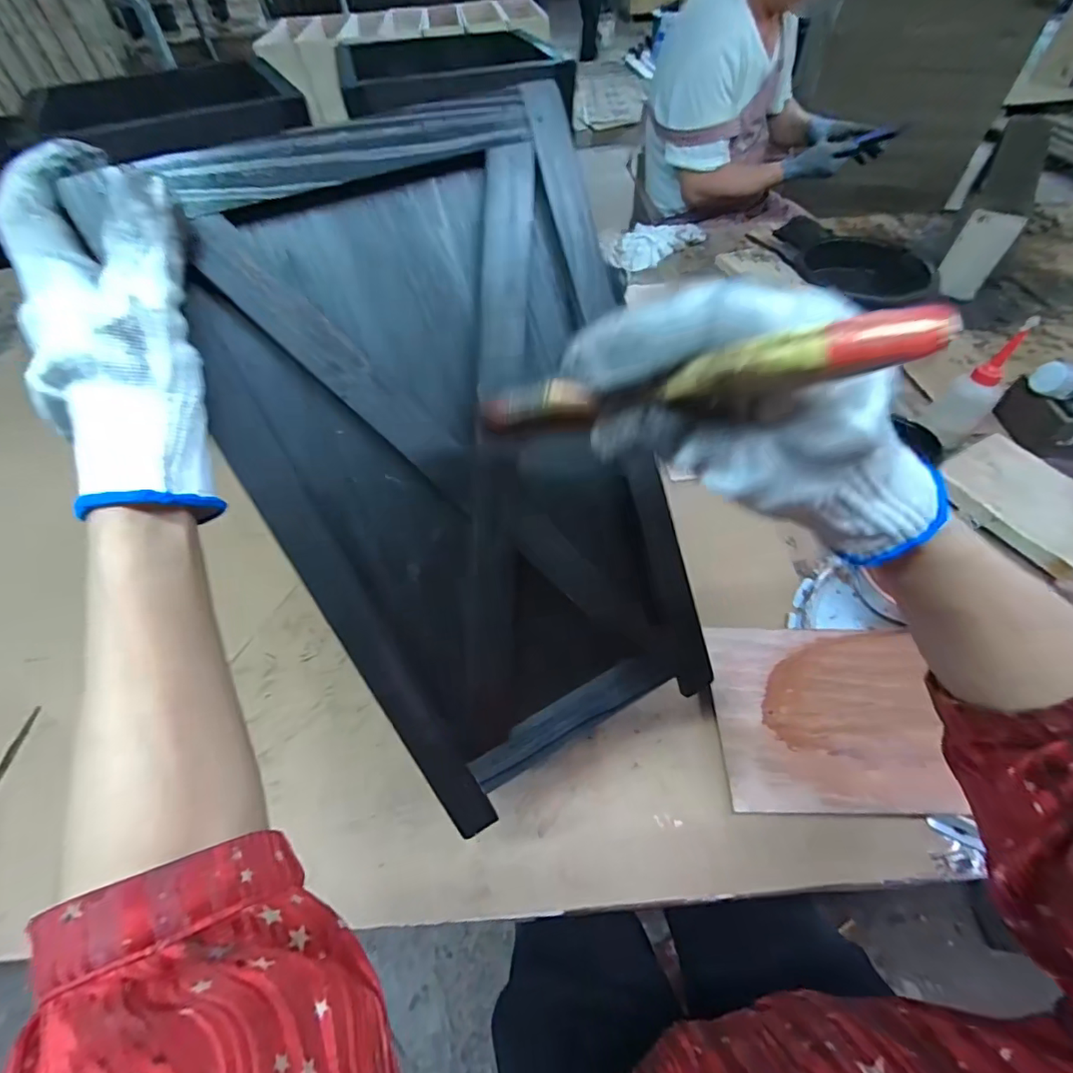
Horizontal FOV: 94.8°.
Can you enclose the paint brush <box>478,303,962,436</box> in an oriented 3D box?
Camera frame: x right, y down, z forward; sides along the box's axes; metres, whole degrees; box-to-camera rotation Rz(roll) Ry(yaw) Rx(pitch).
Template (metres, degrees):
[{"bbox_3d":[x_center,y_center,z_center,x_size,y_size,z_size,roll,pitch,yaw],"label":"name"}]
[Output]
[{"bbox_3d":[0.034,-0.049,0.166,0.018,0.020,0.164,-45,30,-26],"label":"paint brush"}]

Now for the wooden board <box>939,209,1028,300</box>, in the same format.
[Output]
[{"bbox_3d":[0.736,-0.474,0.832,0.014,0.130,0.087,-22,52,-11],"label":"wooden board"}]

